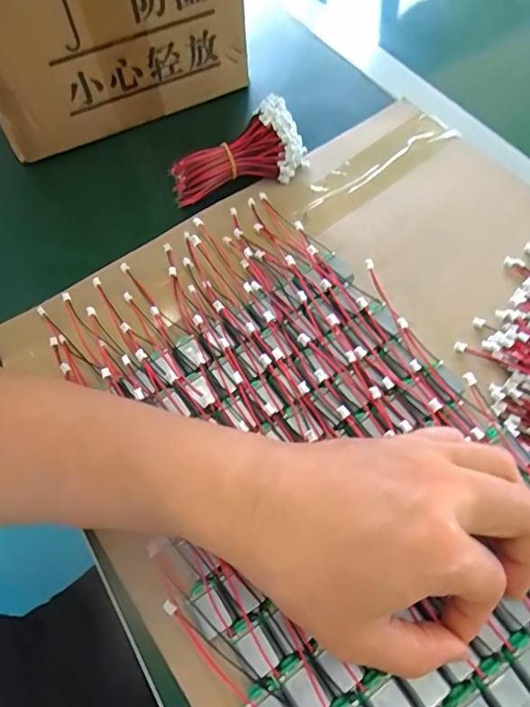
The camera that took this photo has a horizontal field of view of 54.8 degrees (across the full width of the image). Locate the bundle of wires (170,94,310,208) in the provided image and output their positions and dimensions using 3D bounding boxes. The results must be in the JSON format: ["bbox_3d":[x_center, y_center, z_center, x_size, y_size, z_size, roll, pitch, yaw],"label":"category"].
[{"bbox_3d":[-0.022,-0.154,0.406,0.109,0.054,0.032,-23,62,4],"label":"bundle of wires"}]

